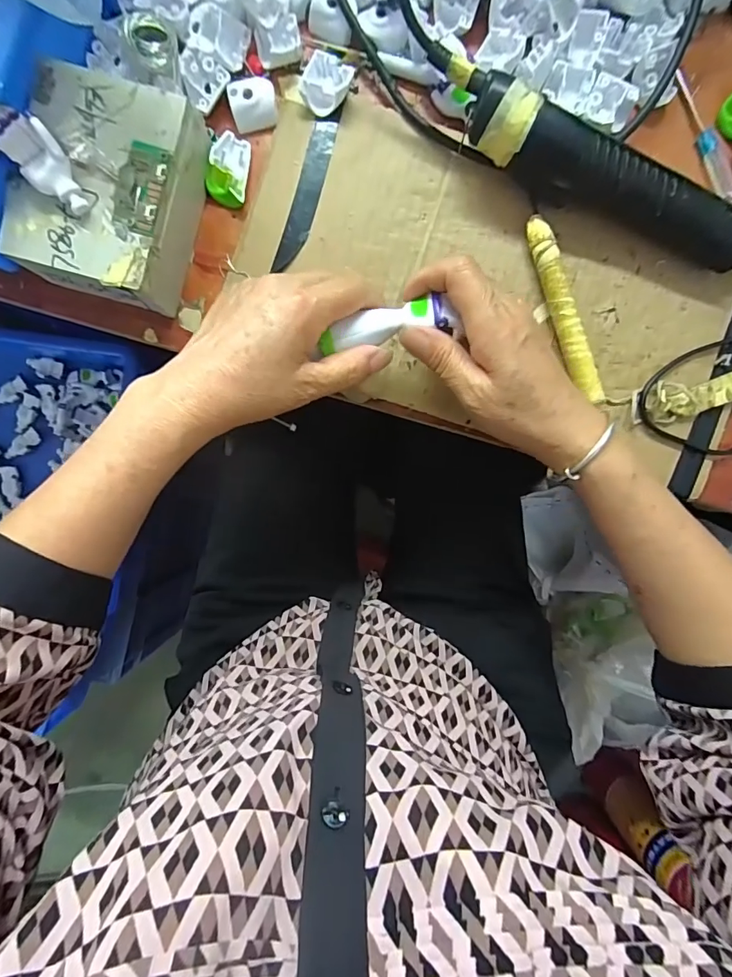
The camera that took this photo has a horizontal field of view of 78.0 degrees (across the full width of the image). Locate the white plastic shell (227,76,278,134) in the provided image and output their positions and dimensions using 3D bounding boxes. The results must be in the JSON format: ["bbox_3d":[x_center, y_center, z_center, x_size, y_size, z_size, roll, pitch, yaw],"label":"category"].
[{"bbox_3d":[-0.077,-0.265,0.310,0.030,0.011,0.026,-12,94,2],"label":"white plastic shell"}]

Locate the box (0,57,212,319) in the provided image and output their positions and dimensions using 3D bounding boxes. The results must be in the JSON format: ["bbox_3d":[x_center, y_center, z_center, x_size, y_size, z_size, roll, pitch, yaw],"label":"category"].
[{"bbox_3d":[-0.168,-0.191,0.296,0.097,0.048,0.122,16,93,0],"label":"box"}]

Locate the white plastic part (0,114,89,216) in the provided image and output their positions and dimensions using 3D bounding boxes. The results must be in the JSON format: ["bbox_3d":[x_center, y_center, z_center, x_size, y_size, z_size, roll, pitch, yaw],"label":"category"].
[{"bbox_3d":[-0.184,-0.186,0.262,0.041,0.024,0.028,45,91,-1],"label":"white plastic part"}]

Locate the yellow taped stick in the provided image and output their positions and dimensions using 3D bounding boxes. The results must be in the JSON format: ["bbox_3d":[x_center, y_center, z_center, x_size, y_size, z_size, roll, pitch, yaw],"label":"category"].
[{"bbox_3d":[0.135,-0.122,0.310,0.016,0.018,0.129,-19,94,3],"label":"yellow taped stick"}]

